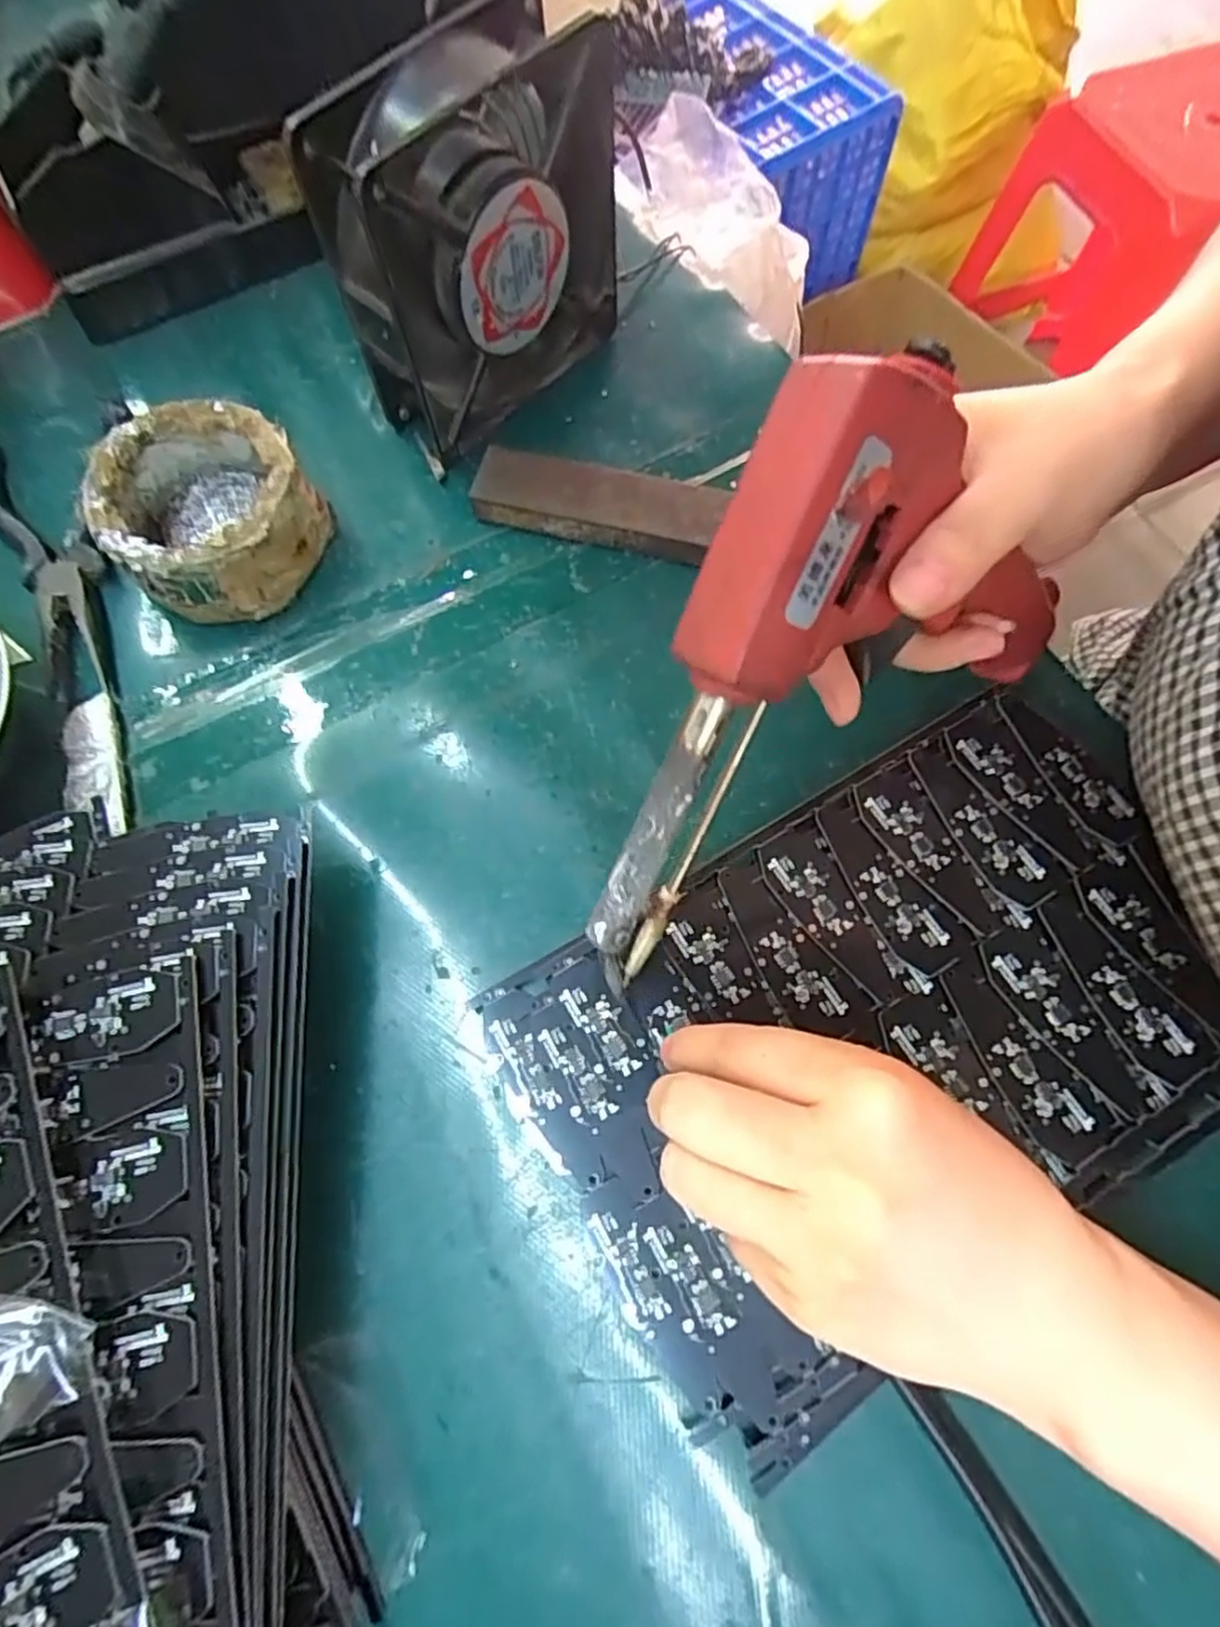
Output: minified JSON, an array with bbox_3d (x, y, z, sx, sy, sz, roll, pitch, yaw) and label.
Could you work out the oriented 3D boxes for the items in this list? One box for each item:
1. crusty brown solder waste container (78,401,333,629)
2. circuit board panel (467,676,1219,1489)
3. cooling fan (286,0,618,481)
[{"bbox_3d":[-0.168,-0.127,0.305,0.080,0.043,0.081,-1,71,2],"label":"crusty brown solder waste container"},{"bbox_3d":[0.095,0.070,0.244,0.239,0.007,0.154,-30,72,-7],"label":"circuit board panel"},{"bbox_3d":[-0.051,-0.231,0.298,0.043,0.119,0.124,41,77,14],"label":"cooling fan"}]

